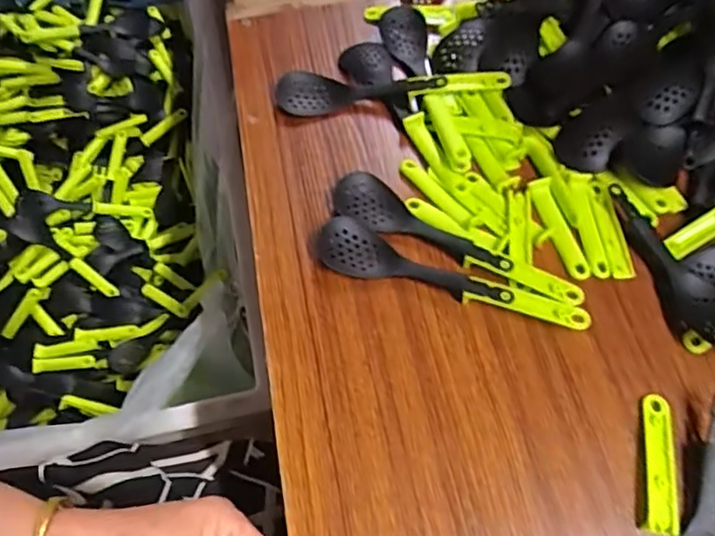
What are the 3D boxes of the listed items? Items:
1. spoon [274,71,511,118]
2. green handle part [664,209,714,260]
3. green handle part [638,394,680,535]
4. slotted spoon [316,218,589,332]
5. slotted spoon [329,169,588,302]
[{"bbox_3d":[0.025,-0.145,0.467,0.178,0.021,0.036,-4,62,1],"label":"spoon"},{"bbox_3d":[0.236,-0.029,0.392,0.066,0.006,0.016,-34,64,7],"label":"green handle part"},{"bbox_3d":[0.167,0.108,0.331,0.019,0.004,0.076,9,62,7],"label":"green handle part"},{"bbox_3d":[0.058,0.004,0.388,0.176,0.014,0.036,17,64,12],"label":"slotted spoon"},{"bbox_3d":[0.066,-0.023,0.406,0.178,0.014,0.039,25,65,15],"label":"slotted spoon"}]

